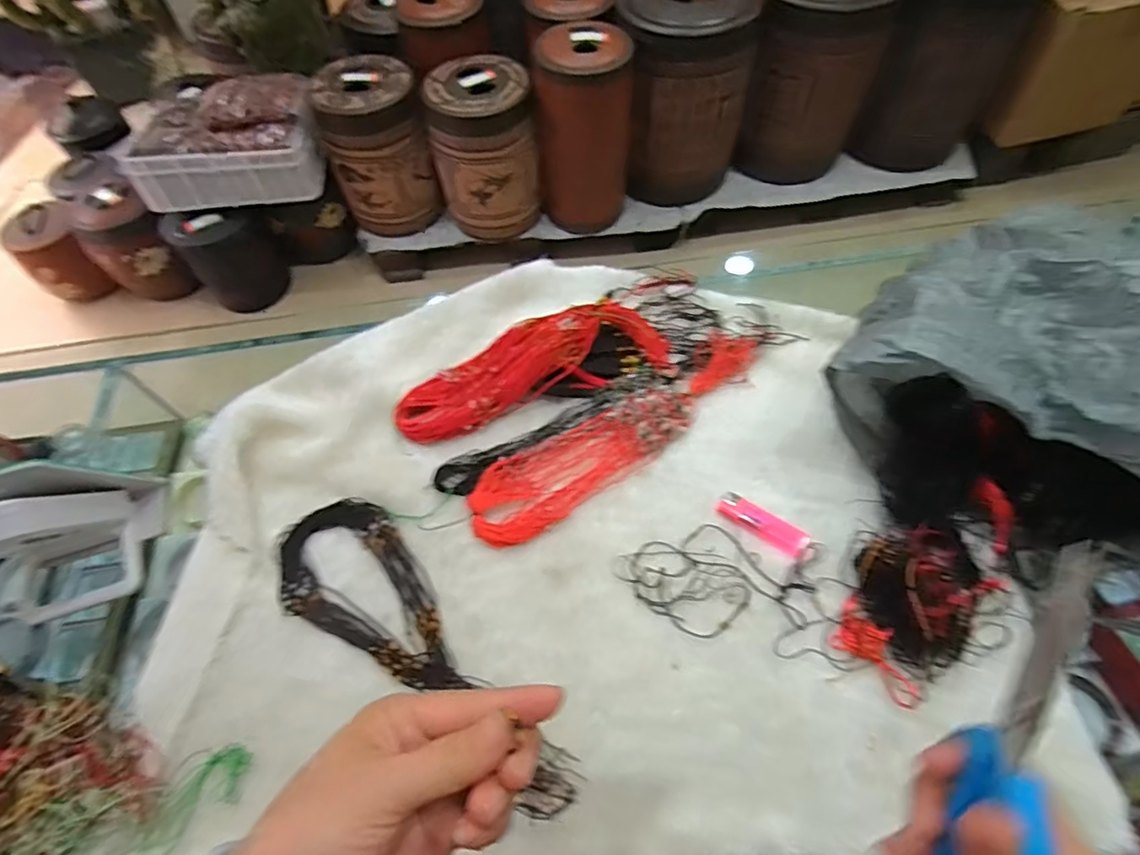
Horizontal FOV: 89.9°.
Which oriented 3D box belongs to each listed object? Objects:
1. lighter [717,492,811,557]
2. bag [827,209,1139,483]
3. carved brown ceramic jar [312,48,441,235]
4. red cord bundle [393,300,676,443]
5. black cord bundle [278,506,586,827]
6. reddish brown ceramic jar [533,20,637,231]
[{"bbox_3d":[0.170,0.085,0.508,0.080,0.014,0.028,33,66,19],"label":"lighter"},{"bbox_3d":[0.400,-0.053,0.464,0.302,0.161,0.232,30,65,17],"label":"bag"},{"bbox_3d":[-0.569,-0.827,1.711,0.283,0.404,0.252,-20,62,-9],"label":"carved brown ceramic jar"},{"bbox_3d":[-0.040,-0.063,0.574,0.273,0.044,0.078,-19,61,-9],"label":"red cord bundle"},{"bbox_3d":[-0.122,0.178,0.467,0.325,0.017,0.102,36,67,20],"label":"black cord bundle"},{"bbox_3d":[0.038,-0.817,1.630,0.258,0.524,0.216,2,60,3],"label":"reddish brown ceramic jar"}]

